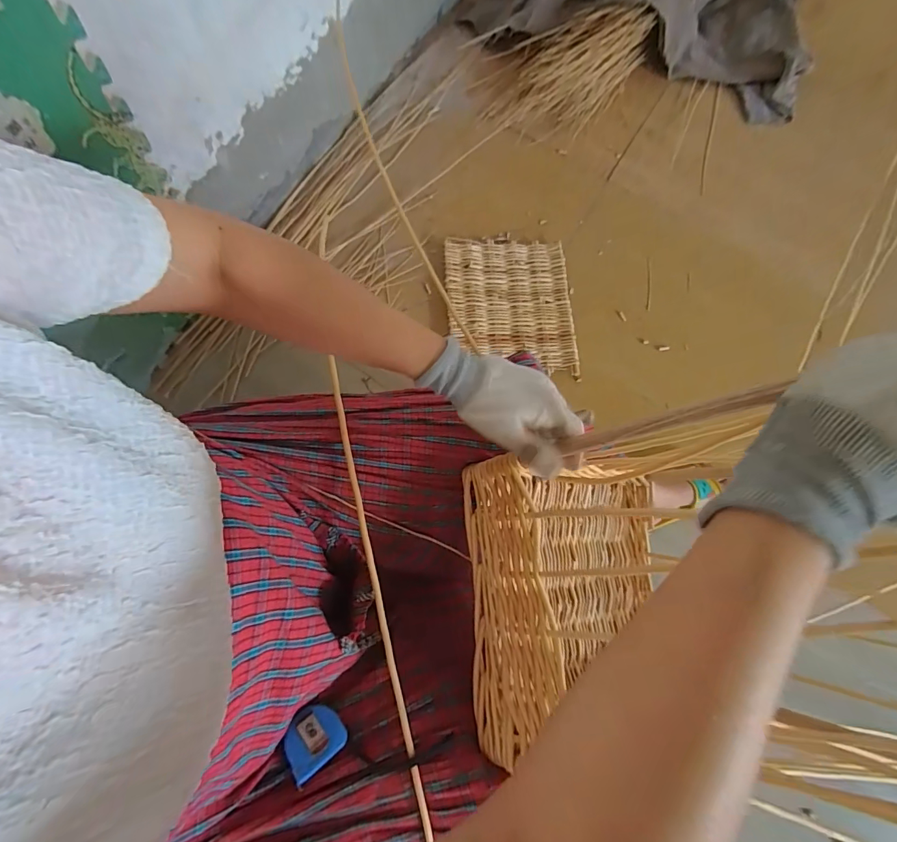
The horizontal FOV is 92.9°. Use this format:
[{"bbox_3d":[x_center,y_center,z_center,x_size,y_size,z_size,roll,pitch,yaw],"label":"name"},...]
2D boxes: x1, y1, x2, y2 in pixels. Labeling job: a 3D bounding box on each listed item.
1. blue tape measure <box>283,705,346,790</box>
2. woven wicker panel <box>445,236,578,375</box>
[{"bbox_3d":[-0.130,0.306,0.411,0.054,0.023,0.048,-32,66,-26],"label":"blue tape measure"},{"bbox_3d":[0.136,-0.264,0.953,0.273,0.025,0.321,-4,77,-3],"label":"woven wicker panel"}]

